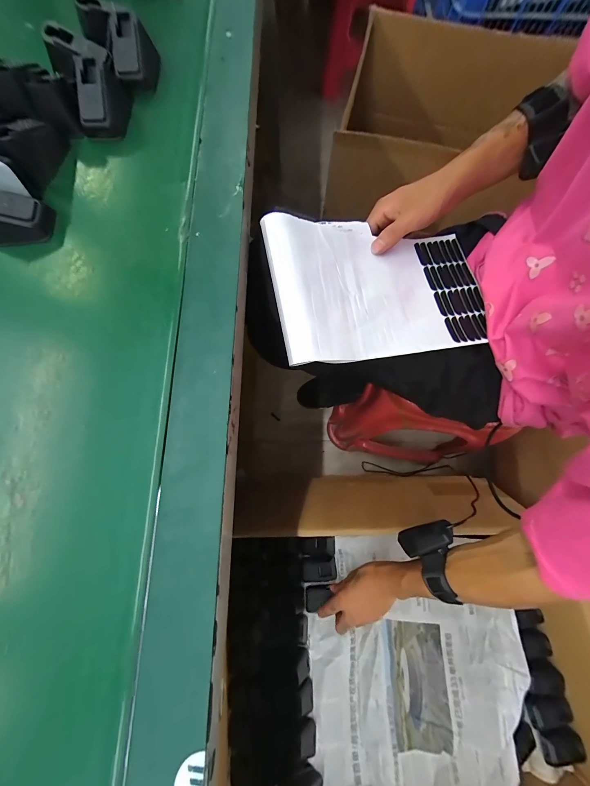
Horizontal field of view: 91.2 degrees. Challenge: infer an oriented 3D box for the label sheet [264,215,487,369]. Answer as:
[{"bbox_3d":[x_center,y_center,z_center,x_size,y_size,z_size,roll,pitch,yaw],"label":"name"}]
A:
[{"bbox_3d":[0.105,-0.134,0.344,0.258,0.067,0.178,-10,77,-3],"label":"label sheet"}]

